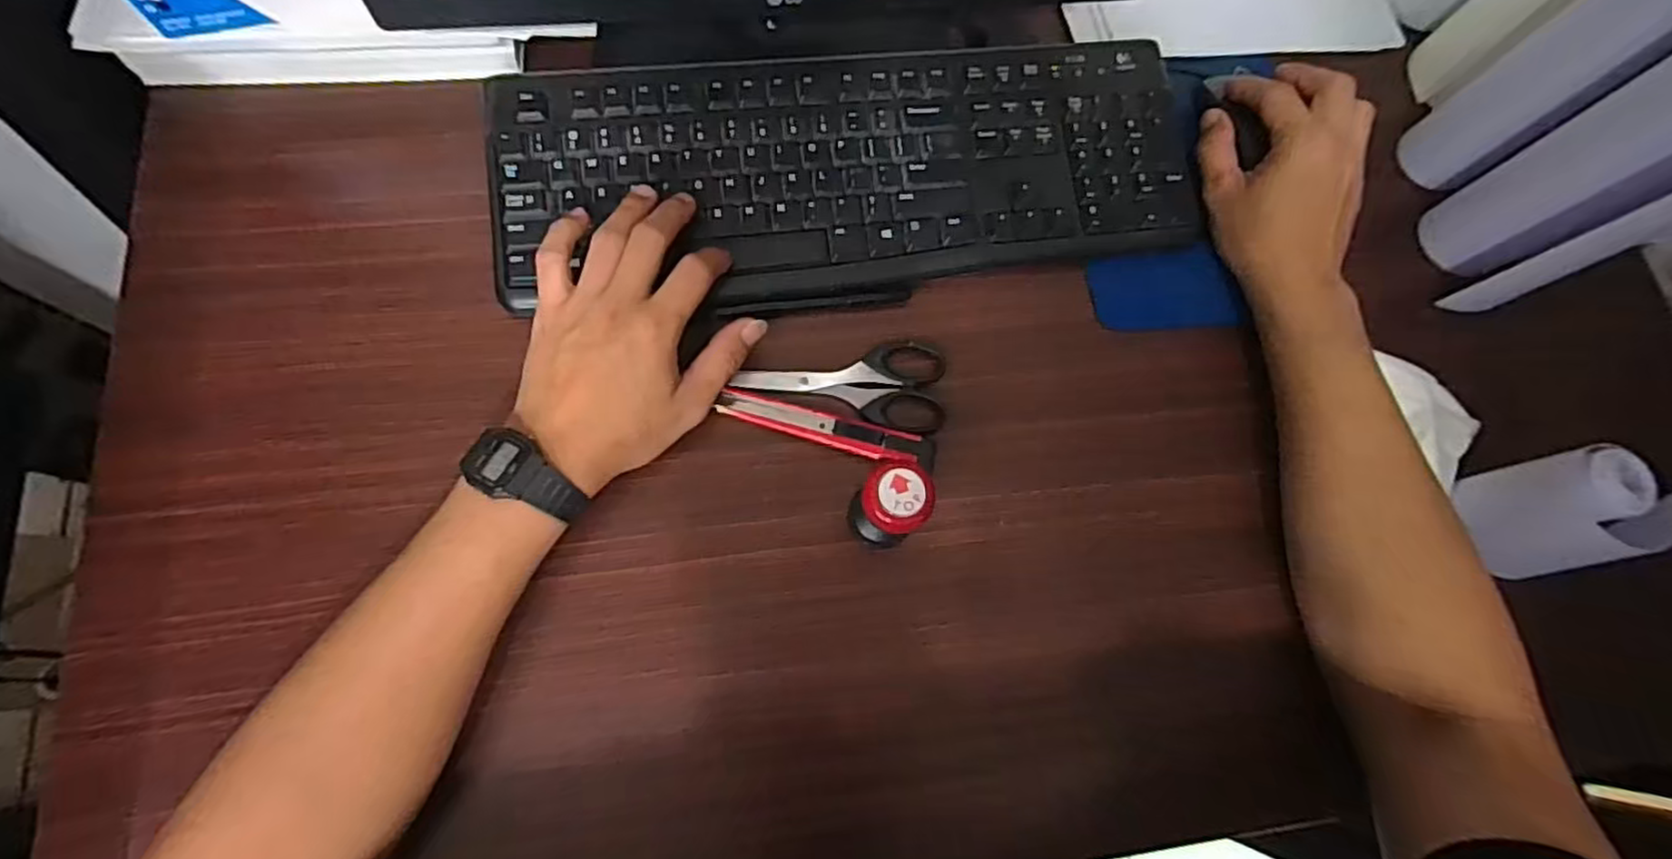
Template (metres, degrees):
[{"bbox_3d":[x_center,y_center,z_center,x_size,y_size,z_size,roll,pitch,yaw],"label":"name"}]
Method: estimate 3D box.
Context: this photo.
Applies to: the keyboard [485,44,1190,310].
[{"bbox_3d":[0.011,-0.161,0.445,0.430,0.016,0.164,-3,83,-6],"label":"keyboard"}]

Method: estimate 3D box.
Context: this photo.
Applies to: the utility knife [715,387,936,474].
[{"bbox_3d":[-0.002,0.000,0.412,0.124,0.012,0.019,16,81,-3],"label":"utility knife"}]

